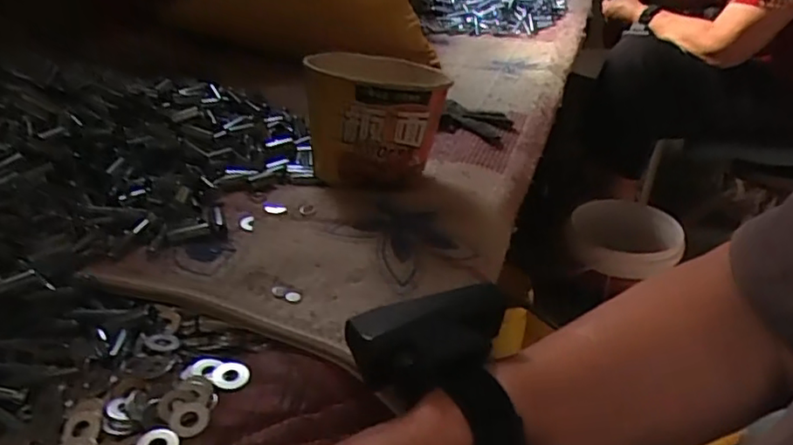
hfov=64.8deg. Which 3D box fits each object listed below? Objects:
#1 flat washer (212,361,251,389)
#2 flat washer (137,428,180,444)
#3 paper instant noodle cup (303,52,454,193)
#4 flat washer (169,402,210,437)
[{"bbox_3d":[-0.103,0.094,0.388,0.022,0.004,0.022,-1,29,0],"label":"flat washer"},{"bbox_3d":[-0.131,0.120,0.340,0.022,0.004,0.020,-1,29,-1],"label":"flat washer"},{"bbox_3d":[-0.025,-0.105,0.633,0.121,0.112,0.143,-3,29,-4],"label":"paper instant noodle cup"},{"bbox_3d":[-0.118,0.111,0.354,0.022,0.004,0.021,4,30,8],"label":"flat washer"}]

